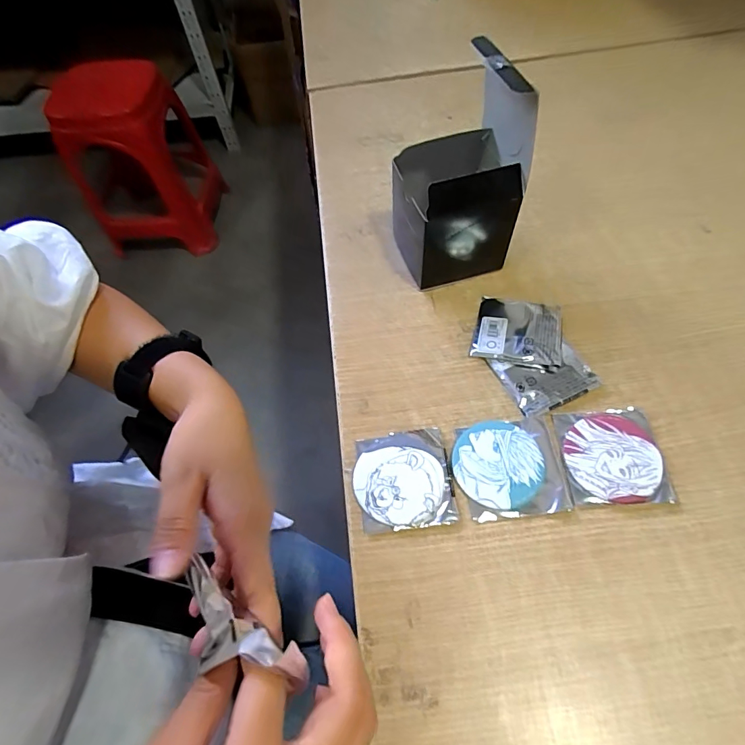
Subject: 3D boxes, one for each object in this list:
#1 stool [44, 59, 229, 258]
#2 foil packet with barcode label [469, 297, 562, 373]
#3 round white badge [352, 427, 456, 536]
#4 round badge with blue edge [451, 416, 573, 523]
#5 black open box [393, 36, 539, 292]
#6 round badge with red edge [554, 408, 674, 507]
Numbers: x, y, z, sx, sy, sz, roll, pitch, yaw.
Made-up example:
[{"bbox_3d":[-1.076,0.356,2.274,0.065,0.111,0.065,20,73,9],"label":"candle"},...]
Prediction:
[{"bbox_3d":[-0.690,-0.642,1.351,0.328,0.476,0.404,-5,59,0],"label":"stool"},{"bbox_3d":[0.122,-0.035,0.366,0.068,0.013,0.067,13,63,11],"label":"foil packet with barcode label"},{"bbox_3d":[0.021,0.076,0.313,0.068,0.009,0.068,-6,61,1],"label":"round white badge"},{"bbox_3d":[0.096,0.067,0.313,0.073,0.008,0.067,-6,61,0],"label":"round badge with blue edge"},{"bbox_3d":[0.068,-0.156,0.353,0.088,0.161,0.075,-16,61,-5],"label":"black open box"},{"bbox_3d":[0.169,0.059,0.312,0.066,0.009,0.068,-4,61,2],"label":"round badge with red edge"}]

